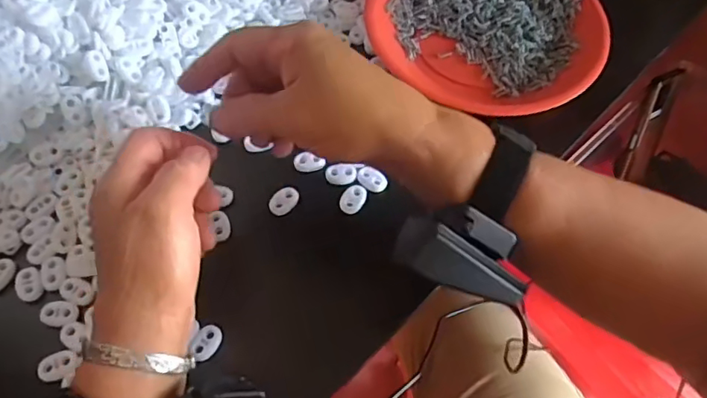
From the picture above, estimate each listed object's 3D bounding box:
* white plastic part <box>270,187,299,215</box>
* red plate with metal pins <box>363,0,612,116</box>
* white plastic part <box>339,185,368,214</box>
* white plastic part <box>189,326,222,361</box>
[{"bbox_3d":[-0.049,0.001,0.381,0.023,0.005,0.016,-27,66,-17],"label":"white plastic part"},{"bbox_3d":[0.111,-0.151,0.452,0.189,0.022,0.173,1,61,-2],"label":"red plate with metal pins"},{"bbox_3d":[0.000,0.000,0.385,0.017,0.006,0.022,17,61,6],"label":"white plastic part"},{"bbox_3d":[-0.090,0.088,0.332,0.014,0.006,0.021,32,64,14],"label":"white plastic part"}]

